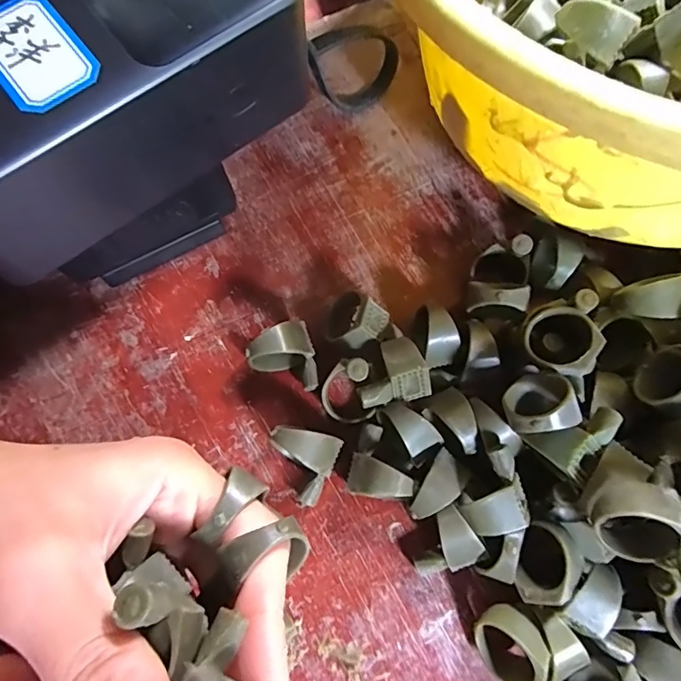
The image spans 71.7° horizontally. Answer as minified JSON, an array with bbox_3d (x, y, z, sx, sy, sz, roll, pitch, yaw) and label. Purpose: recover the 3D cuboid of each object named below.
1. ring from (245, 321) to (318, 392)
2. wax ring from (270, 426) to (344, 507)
[{"bbox_3d":[-0.022,0.010,0.195,0.026,0.025,0.026,0,74,0],"label":"ring"},{"bbox_3d":[-0.015,0.050,0.186,0.026,0.024,0.027,10,75,3],"label":"wax ring"}]

